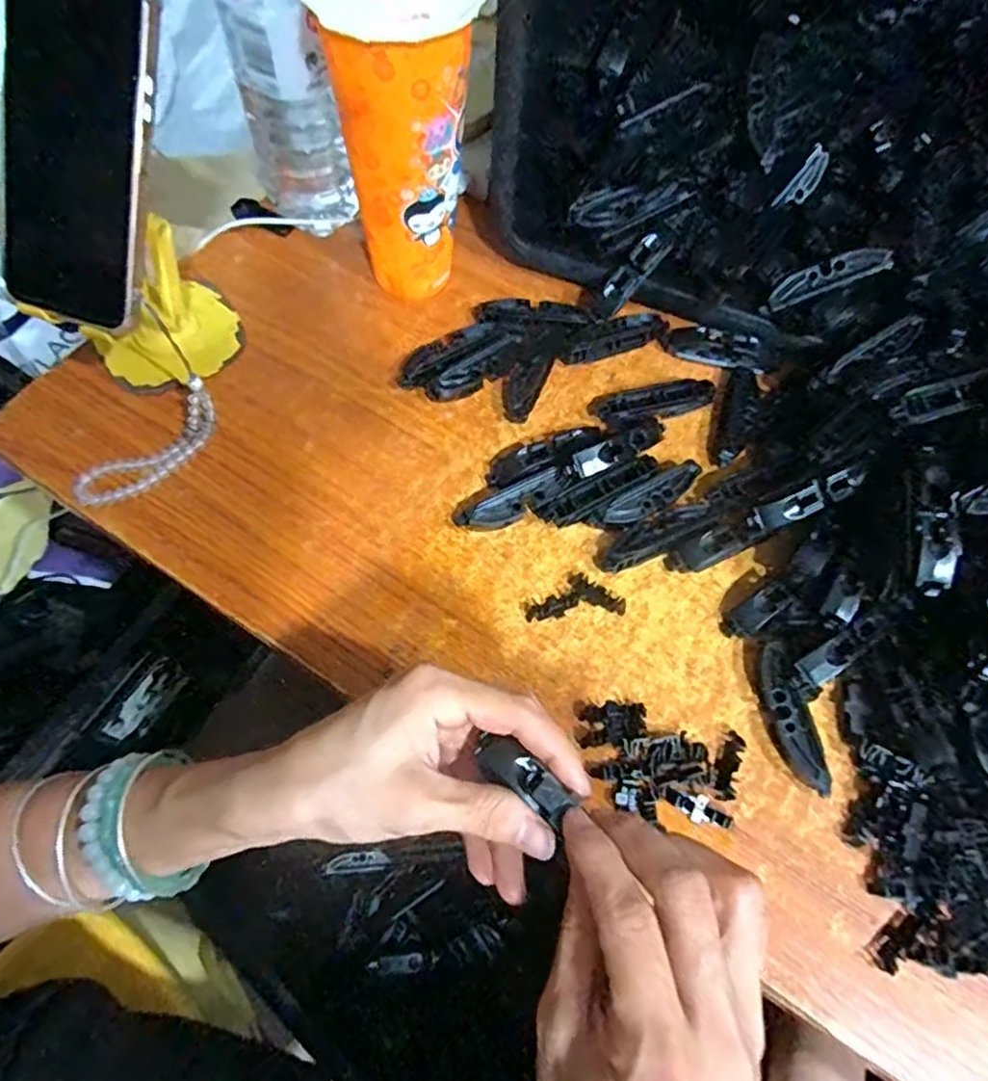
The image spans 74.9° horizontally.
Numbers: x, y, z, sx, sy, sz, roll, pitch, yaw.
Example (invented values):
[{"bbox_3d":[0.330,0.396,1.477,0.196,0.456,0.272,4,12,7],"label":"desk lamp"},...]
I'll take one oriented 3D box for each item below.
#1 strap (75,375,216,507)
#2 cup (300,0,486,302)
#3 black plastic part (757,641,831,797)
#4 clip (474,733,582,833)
[{"bbox_3d":[-0.208,-0.055,0.392,0.031,0.022,0.096,41,70,15],"label":"strap"},{"bbox_3d":[-0.054,-0.243,0.389,0.083,0.196,0.081,-4,66,-5],"label":"cup"},{"bbox_3d":[0.156,0.094,0.345,0.020,0.018,0.077,-4,66,-5],"label":"black plastic part"},{"bbox_3d":[0.011,0.091,0.246,0.041,0.009,0.014,32,67,22],"label":"clip"}]

